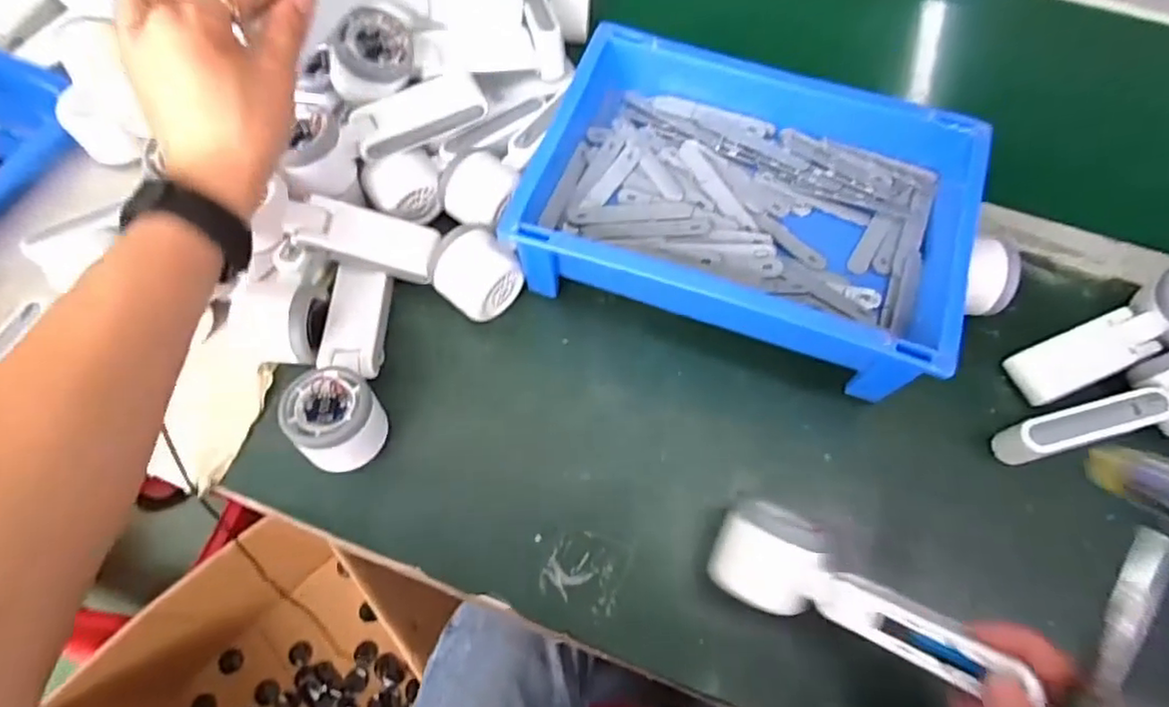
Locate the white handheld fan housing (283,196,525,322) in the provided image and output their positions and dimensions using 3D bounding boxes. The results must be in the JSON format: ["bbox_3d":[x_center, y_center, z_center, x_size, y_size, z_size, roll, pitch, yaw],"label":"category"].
[{"bbox_3d":[-0.131,-0.073,0.468,0.166,0.058,0.057,18,67,7],"label":"white handheld fan housing"}]

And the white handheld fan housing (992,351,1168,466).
[{"bbox_3d":[0.365,0.042,0.423,0.164,0.055,0.054,-15,67,-7],"label":"white handheld fan housing"}]

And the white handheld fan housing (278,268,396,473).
[{"bbox_3d":[-0.172,0.006,0.439,0.060,0.057,0.161,-6,67,-3],"label":"white handheld fan housing"}]

